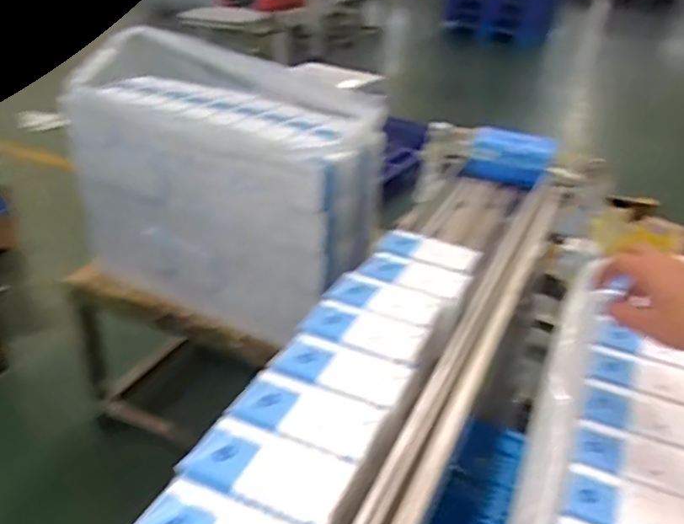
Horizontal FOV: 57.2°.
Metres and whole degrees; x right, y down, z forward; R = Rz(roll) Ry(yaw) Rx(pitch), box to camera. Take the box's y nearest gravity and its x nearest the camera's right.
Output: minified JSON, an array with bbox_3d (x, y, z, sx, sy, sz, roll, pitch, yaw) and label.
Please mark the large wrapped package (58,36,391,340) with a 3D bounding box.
[{"bbox_3d":[-0.268,-0.168,1.369,0.674,0.466,0.289,15,33,20],"label":"large wrapped package"}]

